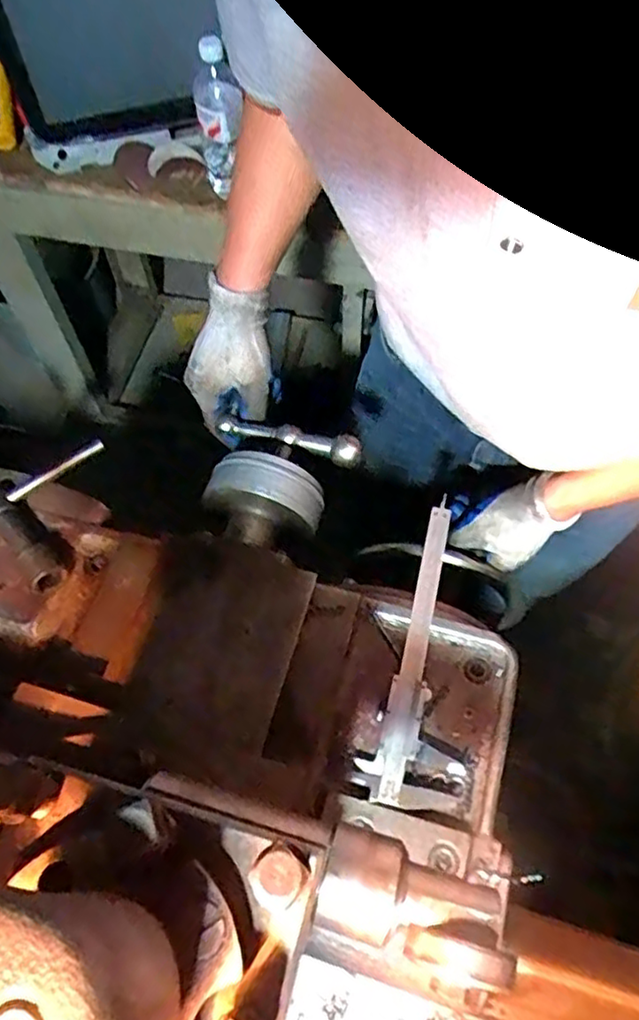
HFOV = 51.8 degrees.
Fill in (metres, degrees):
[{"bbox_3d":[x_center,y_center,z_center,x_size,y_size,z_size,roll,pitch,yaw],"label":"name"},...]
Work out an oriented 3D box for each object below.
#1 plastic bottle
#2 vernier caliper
[{"bbox_3d":[-0.154,-0.586,0.981,0.067,0.224,0.053,41,70,19],"label":"plastic bottle"},{"bbox_3d":[0.082,0.099,0.492,0.068,0.008,0.228,12,63,7],"label":"vernier caliper"}]

